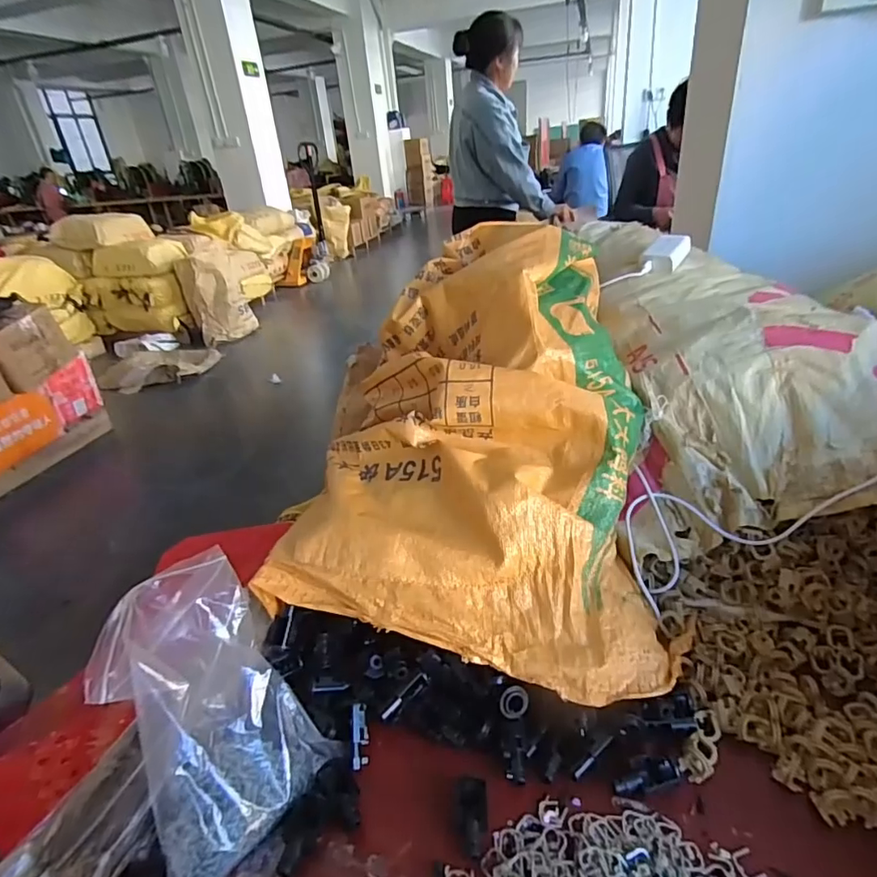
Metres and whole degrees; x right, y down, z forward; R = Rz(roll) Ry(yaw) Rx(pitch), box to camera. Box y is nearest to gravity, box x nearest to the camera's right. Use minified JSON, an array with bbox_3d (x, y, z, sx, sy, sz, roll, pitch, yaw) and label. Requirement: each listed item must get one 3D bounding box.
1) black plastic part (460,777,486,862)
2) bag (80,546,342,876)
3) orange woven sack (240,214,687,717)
[{"bbox_3d":[0.027,0.289,0.406,0.022,0.014,0.055,-3,30,4],"label":"black plastic part"},{"bbox_3d":[-0.197,0.215,0.435,0.138,0.133,0.191,-28,36,-34],"label":"bag"},{"bbox_3d":[0.049,-0.044,0.637,0.399,0.270,0.564,2,30,13],"label":"orange woven sack"}]

